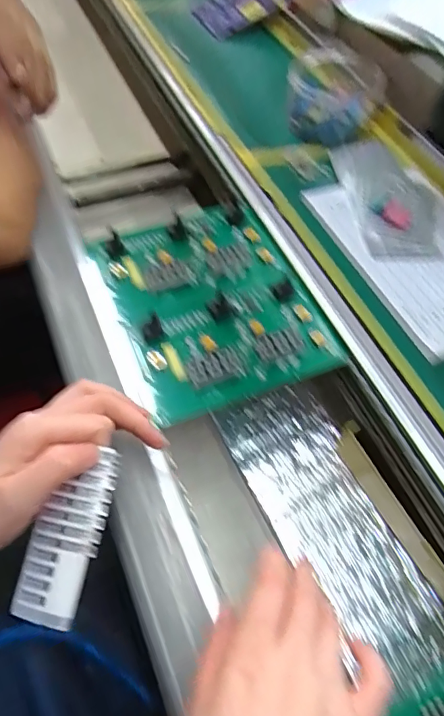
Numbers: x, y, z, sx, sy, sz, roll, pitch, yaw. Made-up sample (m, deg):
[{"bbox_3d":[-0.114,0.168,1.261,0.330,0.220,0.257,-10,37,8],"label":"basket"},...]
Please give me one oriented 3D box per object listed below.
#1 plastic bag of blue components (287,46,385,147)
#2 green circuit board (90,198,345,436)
[{"bbox_3d":[0.111,-0.288,0.521,0.086,0.062,0.090,-30,64,-20],"label":"plastic bag of blue components"},{"bbox_3d":[-0.009,-0.053,0.406,0.159,0.013,0.192,-19,61,-15],"label":"green circuit board"}]

